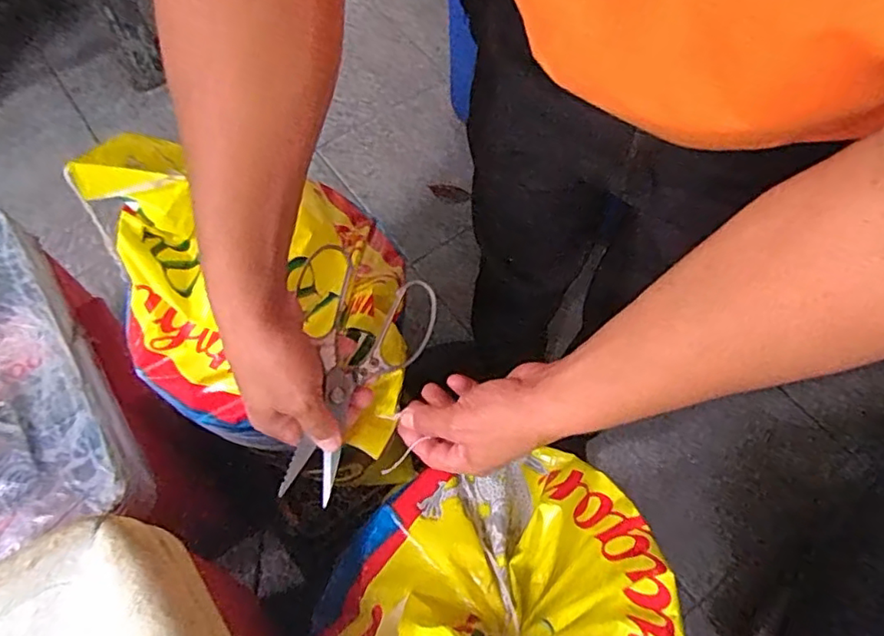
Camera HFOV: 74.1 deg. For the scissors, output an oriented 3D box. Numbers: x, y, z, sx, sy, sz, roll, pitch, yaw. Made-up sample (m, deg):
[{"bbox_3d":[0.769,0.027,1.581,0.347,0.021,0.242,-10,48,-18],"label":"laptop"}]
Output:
[{"bbox_3d":[-0.077,0.046,0.457,0.116,0.023,0.186,22,77,-18],"label":"scissors"}]

